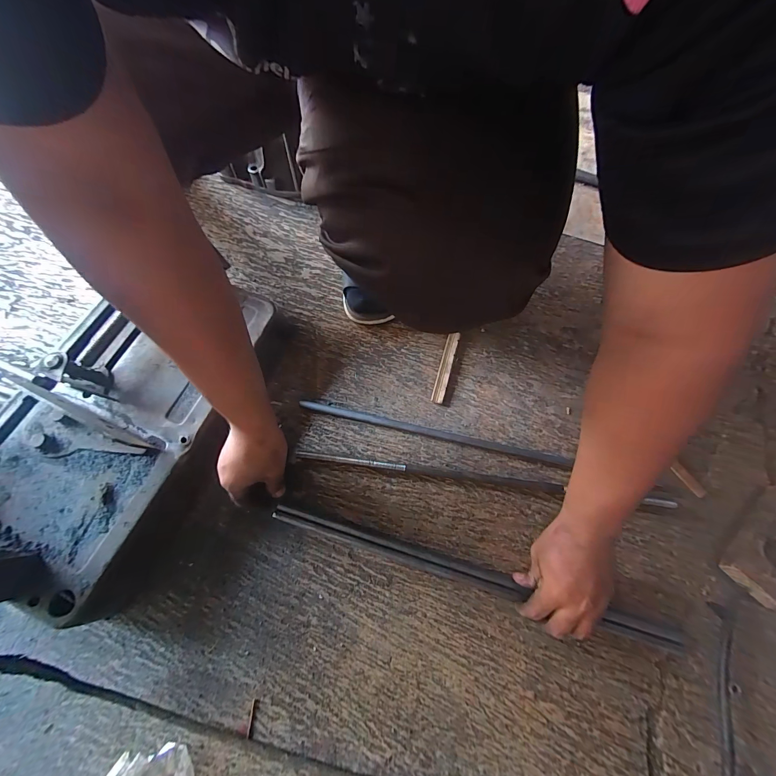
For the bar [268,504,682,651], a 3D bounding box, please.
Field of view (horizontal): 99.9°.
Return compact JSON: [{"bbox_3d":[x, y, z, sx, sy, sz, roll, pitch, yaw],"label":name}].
[{"bbox_3d":[0.094,0.228,0.403,0.497,0.016,0.023,15,71,6],"label":"bar"}]

